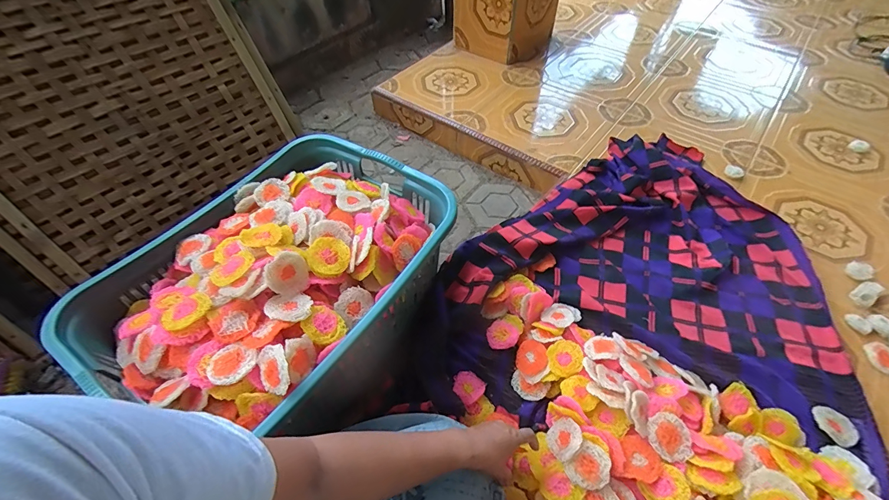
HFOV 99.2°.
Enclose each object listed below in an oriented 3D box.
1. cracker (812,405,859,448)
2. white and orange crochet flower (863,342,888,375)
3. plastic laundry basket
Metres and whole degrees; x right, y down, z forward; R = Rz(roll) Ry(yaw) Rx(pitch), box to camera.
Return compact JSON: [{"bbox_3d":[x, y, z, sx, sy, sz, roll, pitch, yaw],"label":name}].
[{"bbox_3d":[0.695,0.311,0.672,0.048,0.013,0.067,-14,54,-10],"label":"cracker"},{"bbox_3d":[0.864,0.212,0.742,0.060,0.006,0.064,0,52,1],"label":"white and orange crochet flower"},{"bbox_3d":[-0.278,0.056,0.708,0.439,0.220,0.559,25,57,19],"label":"plastic laundry basket"}]

